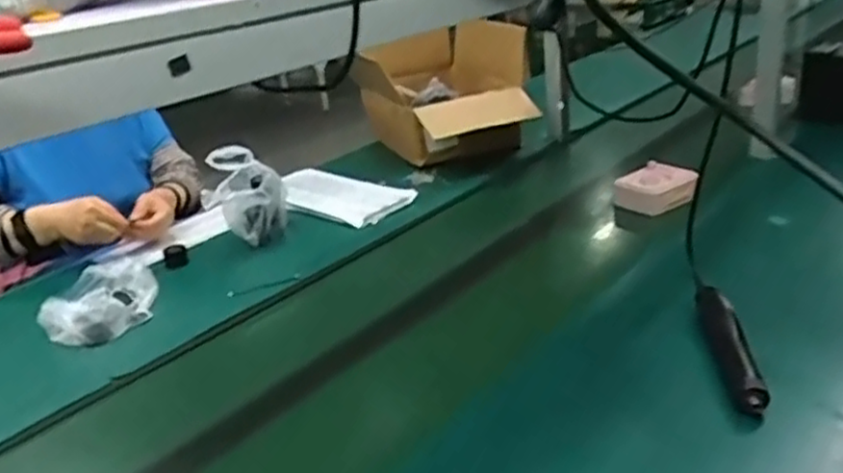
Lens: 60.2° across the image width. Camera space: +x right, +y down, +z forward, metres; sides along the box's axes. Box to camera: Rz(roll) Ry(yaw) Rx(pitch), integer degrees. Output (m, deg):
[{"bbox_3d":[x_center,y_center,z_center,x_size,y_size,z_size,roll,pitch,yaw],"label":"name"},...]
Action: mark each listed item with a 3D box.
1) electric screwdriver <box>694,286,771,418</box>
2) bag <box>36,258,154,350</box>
[{"bbox_3d":[0.344,0.121,0.816,0.041,0.040,0.193,-2,24,10],"label":"electric screwdriver"},{"bbox_3d":[-0.492,0.096,1.114,0.151,0.055,0.187,-10,24,-8],"label":"bag"}]

